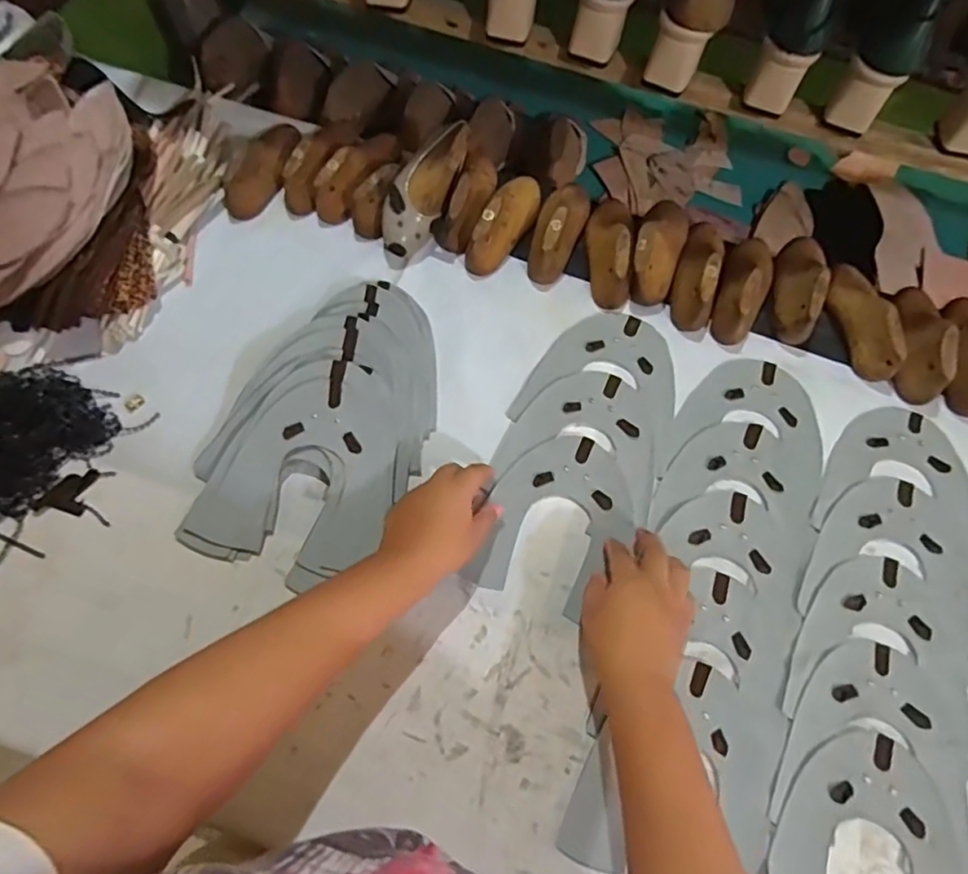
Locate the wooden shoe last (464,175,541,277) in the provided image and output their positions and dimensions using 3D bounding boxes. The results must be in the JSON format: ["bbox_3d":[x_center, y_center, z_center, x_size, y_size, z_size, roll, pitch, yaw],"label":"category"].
[{"bbox_3d":[0.023,-0.240,0.650,0.050,0.056,0.138,26,68,8],"label":"wooden shoe last"}]

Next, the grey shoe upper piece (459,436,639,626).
[{"bbox_3d":[0.069,0.074,0.546,0.125,0.005,0.160,20,67,6],"label":"grey shoe upper piece"}]

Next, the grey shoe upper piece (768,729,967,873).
[{"bbox_3d":[0.291,0.312,0.448,0.146,0.006,0.158,19,67,6],"label":"grey shoe upper piece"}]

